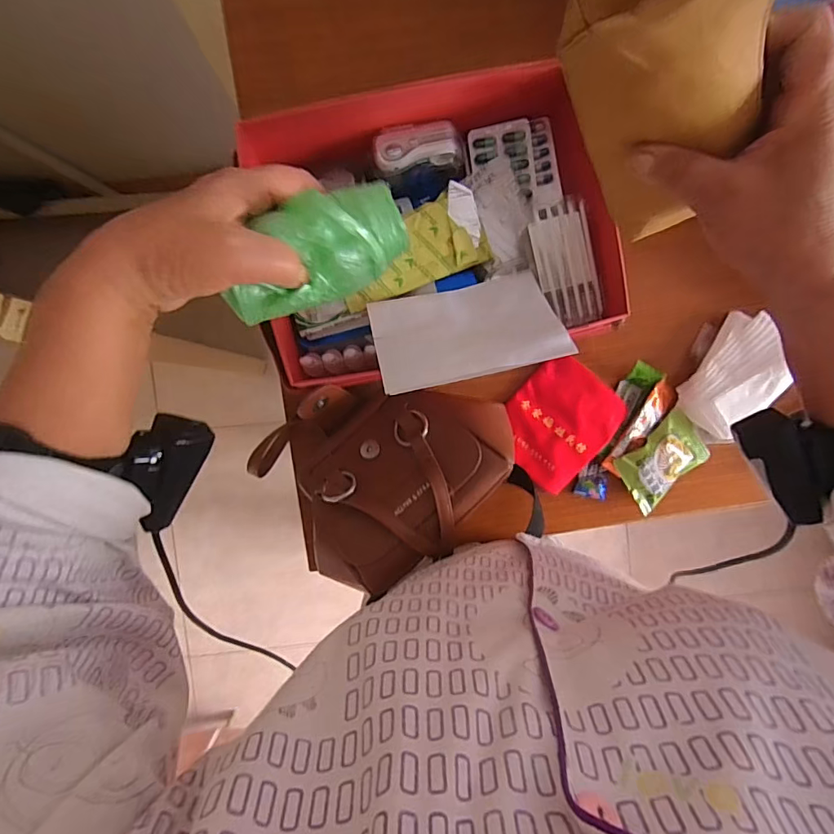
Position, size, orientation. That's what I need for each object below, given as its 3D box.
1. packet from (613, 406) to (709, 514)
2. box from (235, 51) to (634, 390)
[{"bbox_3d":[0.249,0.044,0.481,0.092,0.018,0.062,-35,94,0],"label":"packet"},{"bbox_3d":[0.019,-0.166,0.418,0.294,0.076,0.229,-12,94,-1],"label":"box"}]

